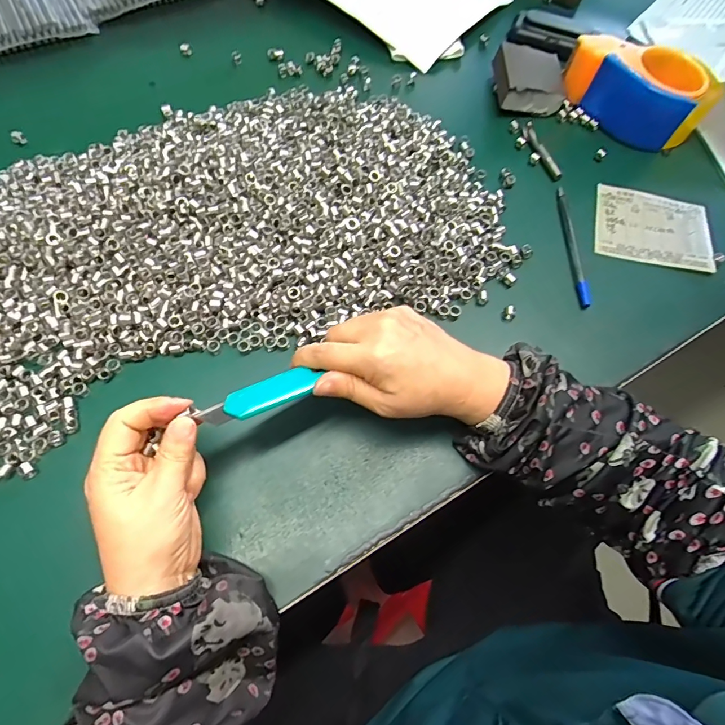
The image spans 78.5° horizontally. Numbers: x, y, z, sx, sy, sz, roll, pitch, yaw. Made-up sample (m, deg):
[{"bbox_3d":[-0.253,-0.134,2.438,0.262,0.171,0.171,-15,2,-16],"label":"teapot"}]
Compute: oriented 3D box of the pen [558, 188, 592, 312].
[{"bbox_3d":[0.202,-0.114,0.418,0.011,0.013,0.140,2,66,-2],"label":"pen"}]

